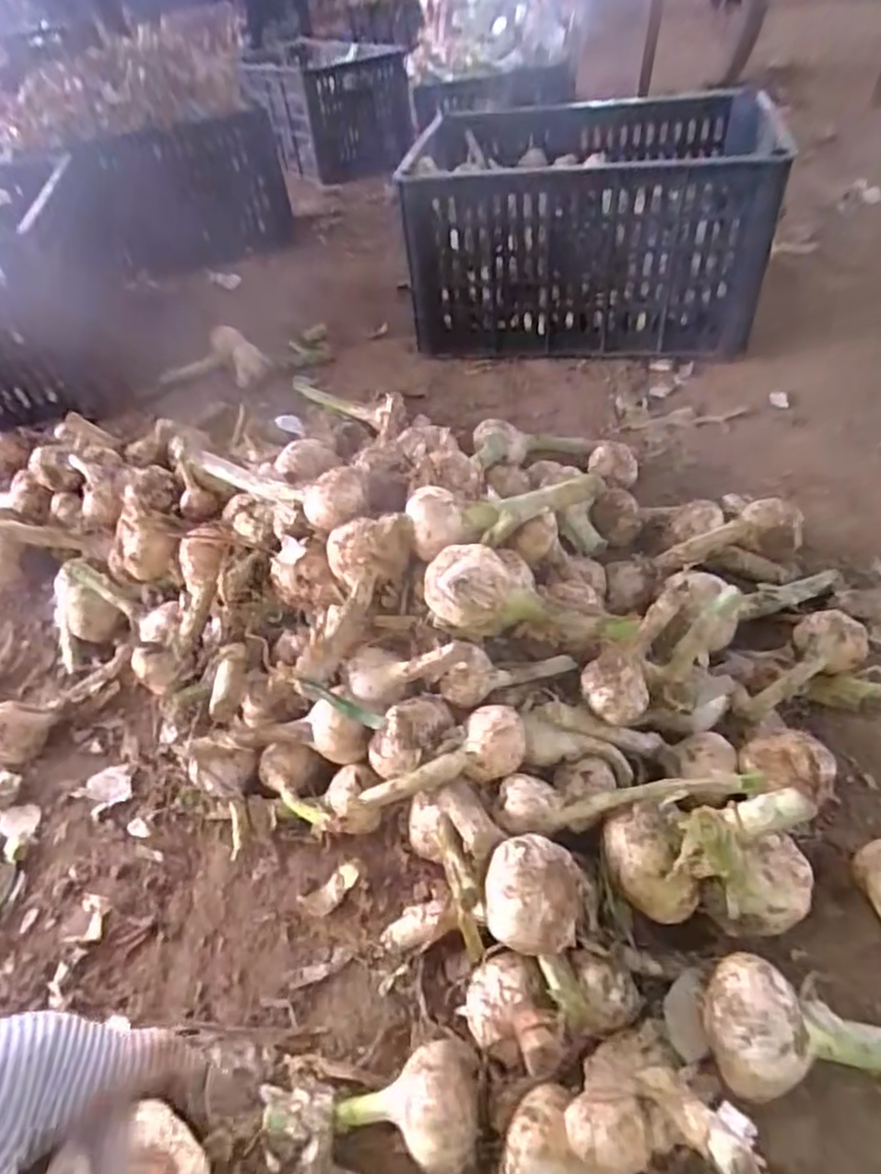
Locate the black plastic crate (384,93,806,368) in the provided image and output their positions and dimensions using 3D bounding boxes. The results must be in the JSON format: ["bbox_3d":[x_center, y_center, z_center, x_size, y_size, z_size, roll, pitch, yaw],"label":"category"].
[{"bbox_3d":[0.199,-0.485,0.905,0.417,0.231,0.338,6,46,13],"label":"black plastic crate"}]

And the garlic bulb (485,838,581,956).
[{"bbox_3d":[0.050,0.167,0.354,0.047,0.046,0.053,4,46,12],"label":"garlic bulb"}]

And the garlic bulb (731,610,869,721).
[{"bbox_3d":[0.253,0.060,0.470,0.117,0.033,0.044,-34,50,-24],"label":"garlic bulb"}]

